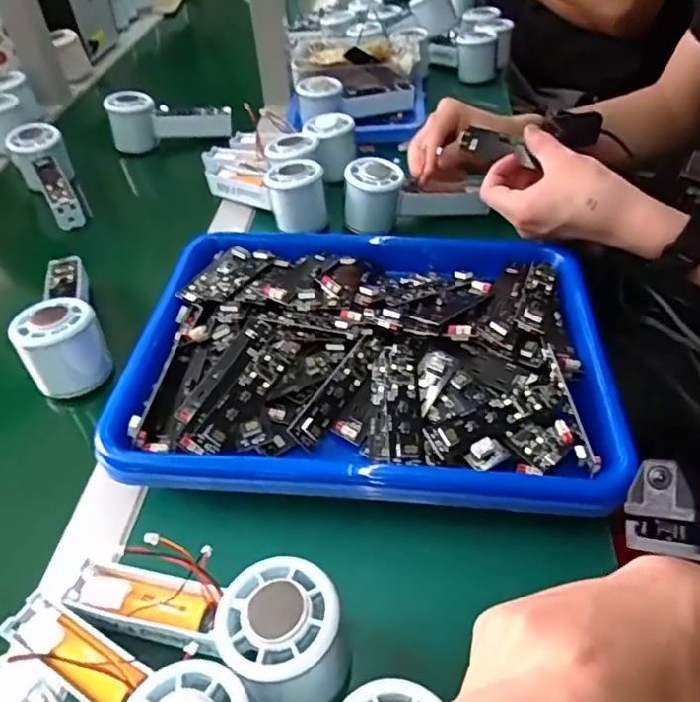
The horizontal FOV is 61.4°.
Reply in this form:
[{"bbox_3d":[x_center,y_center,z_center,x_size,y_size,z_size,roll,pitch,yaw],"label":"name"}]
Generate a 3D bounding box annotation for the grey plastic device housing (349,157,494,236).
[{"bbox_3d":[0.062,-0.151,0.593,0.140,0.060,0.049,3,43,-13],"label":"grey plastic device housing"}]

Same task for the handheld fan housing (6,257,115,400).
[{"bbox_3d":[-0.240,-0.032,0.483,0.056,0.062,0.138,-22,47,-17],"label":"handheld fan housing"}]

